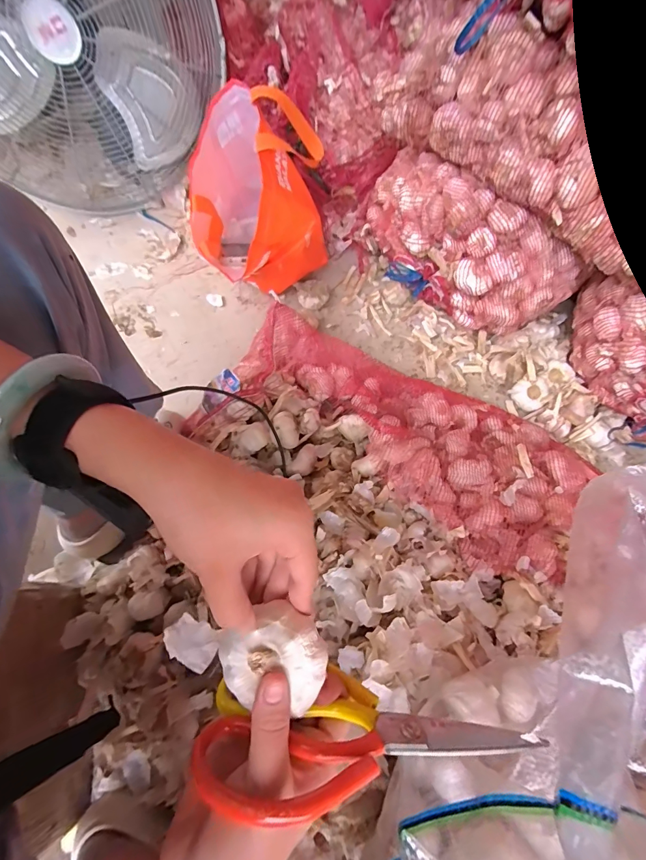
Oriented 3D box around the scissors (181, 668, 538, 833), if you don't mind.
[{"bbox_3d":[0.024,0.178,0.223,0.188,0.078,0.015,-3,98,0],"label":"scissors"}]

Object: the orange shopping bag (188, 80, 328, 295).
[{"bbox_3d":[-0.104,-0.385,0.675,0.202,0.288,0.264,-4,68,-3],"label":"orange shopping bag"}]

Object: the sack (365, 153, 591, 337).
[{"bbox_3d":[0.225,-0.303,0.648,0.382,0.190,0.143,34,71,11],"label":"sack"}]

